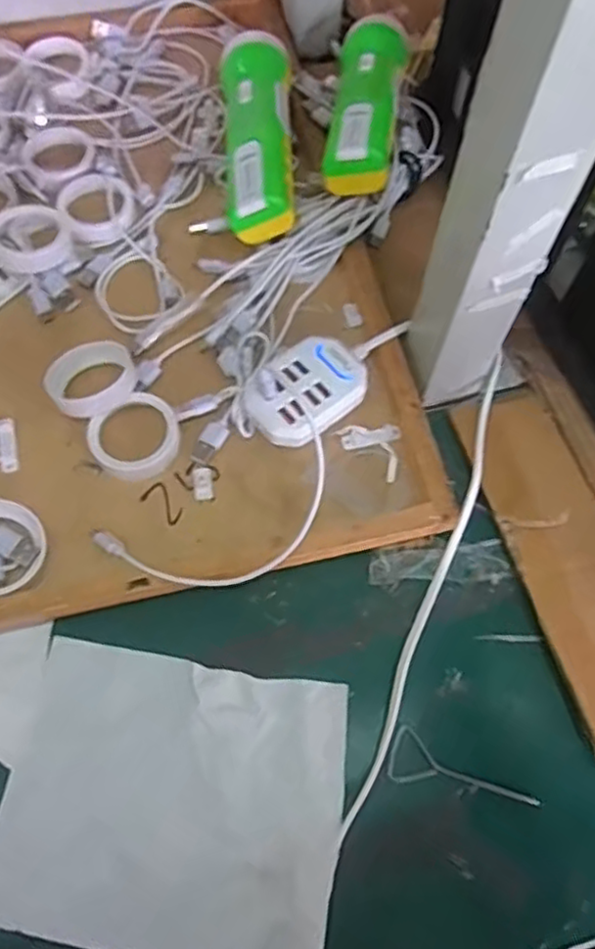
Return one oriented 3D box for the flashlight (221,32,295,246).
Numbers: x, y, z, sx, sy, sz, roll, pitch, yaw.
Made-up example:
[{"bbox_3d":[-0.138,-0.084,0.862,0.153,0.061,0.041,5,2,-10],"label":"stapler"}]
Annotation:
[{"bbox_3d":[-0.028,-0.242,0.478,0.050,0.037,0.179,-3,67,-3],"label":"flashlight"}]

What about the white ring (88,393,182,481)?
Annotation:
[{"bbox_3d":[-0.096,-0.022,0.404,0.052,0.014,0.048,-1,68,1],"label":"white ring"}]

